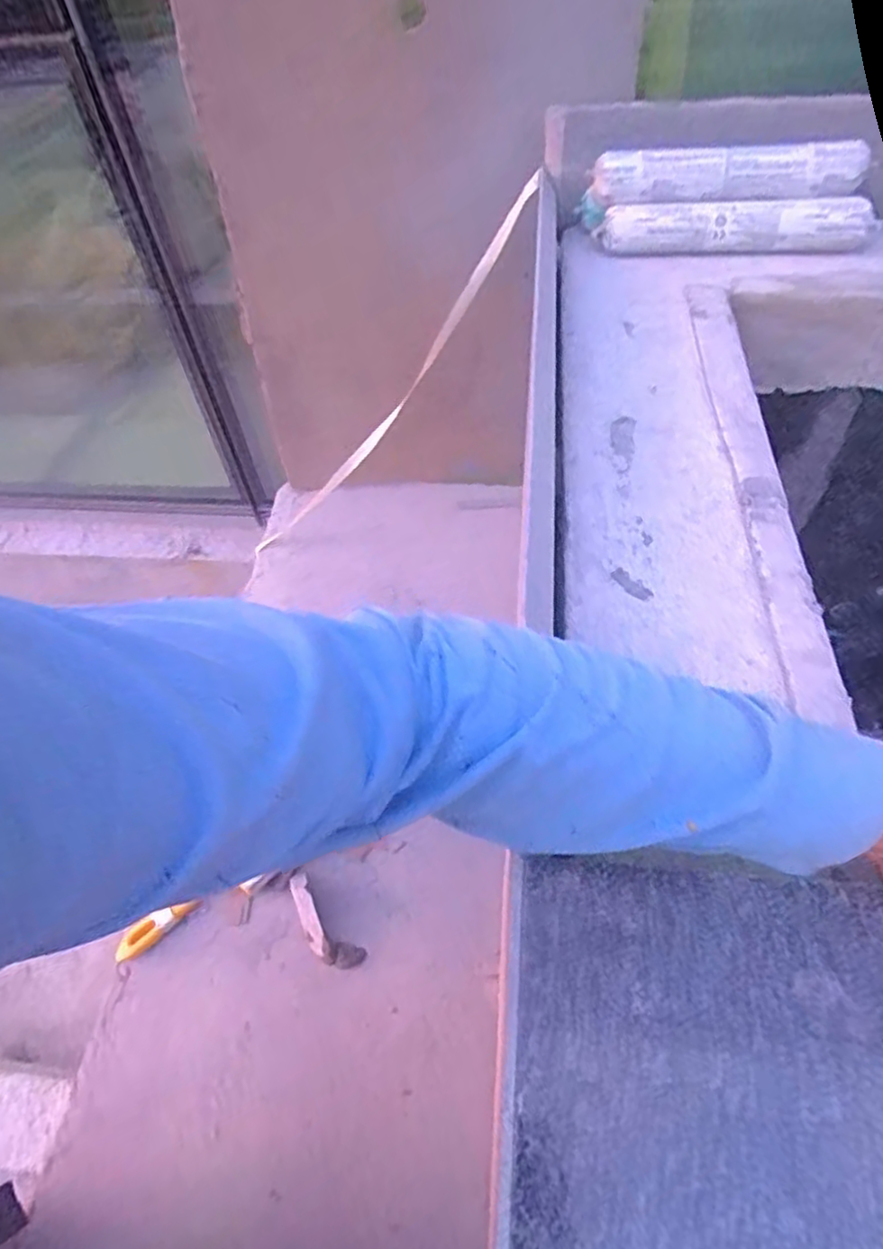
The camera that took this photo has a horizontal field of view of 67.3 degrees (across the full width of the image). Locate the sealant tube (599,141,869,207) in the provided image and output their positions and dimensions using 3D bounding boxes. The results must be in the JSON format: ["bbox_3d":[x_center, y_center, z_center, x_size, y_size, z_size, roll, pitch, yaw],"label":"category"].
[{"bbox_3d":[0.277,-0.464,0.681,0.238,0.036,0.045,5,54,8],"label":"sealant tube"}]

